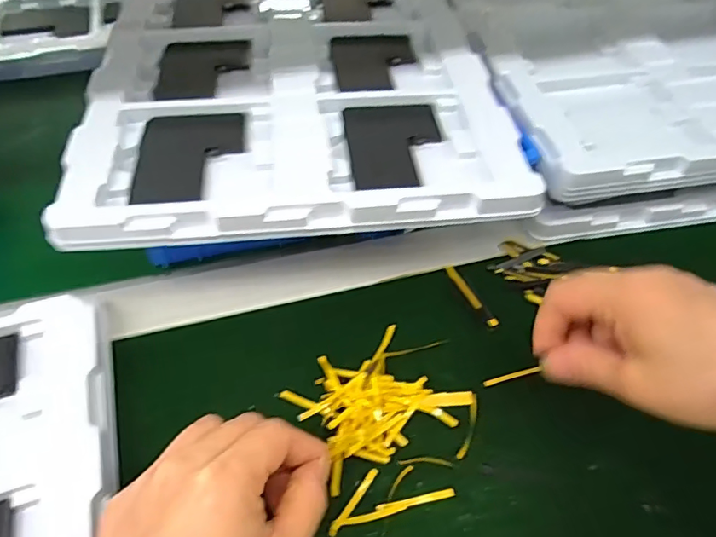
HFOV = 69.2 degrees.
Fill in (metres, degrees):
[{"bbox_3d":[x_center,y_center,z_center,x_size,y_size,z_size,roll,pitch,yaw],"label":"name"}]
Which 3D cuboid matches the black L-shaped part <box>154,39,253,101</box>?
[{"bbox_3d":[-0.114,-0.150,0.387,0.065,0.004,0.078,-4,52,-5],"label":"black L-shaped part"}]

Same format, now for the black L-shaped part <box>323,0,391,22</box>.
[{"bbox_3d":[0.000,-0.241,0.464,0.063,0.004,0.075,-4,52,-5],"label":"black L-shaped part"}]

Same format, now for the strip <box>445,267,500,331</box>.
[{"bbox_3d":[0.075,0.018,0.345,0.008,0.005,0.055,-21,55,-17],"label":"strip"}]

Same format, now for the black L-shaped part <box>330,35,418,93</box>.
[{"bbox_3d":[0.013,-0.162,0.405,0.064,0.007,0.086,-5,52,-5],"label":"black L-shaped part"}]

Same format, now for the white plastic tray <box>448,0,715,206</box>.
[{"bbox_3d":[0.248,-0.201,0.470,0.299,0.026,0.335,-7,52,-11],"label":"white plastic tray"}]

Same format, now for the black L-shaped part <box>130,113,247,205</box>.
[{"bbox_3d":[-0.104,-0.071,0.327,0.064,0.004,0.085,-5,52,-5],"label":"black L-shaped part"}]

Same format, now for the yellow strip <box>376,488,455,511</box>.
[{"bbox_3d":[0.030,0.120,0.267,0.040,0.004,0.004,-9,53,-9],"label":"yellow strip"}]

